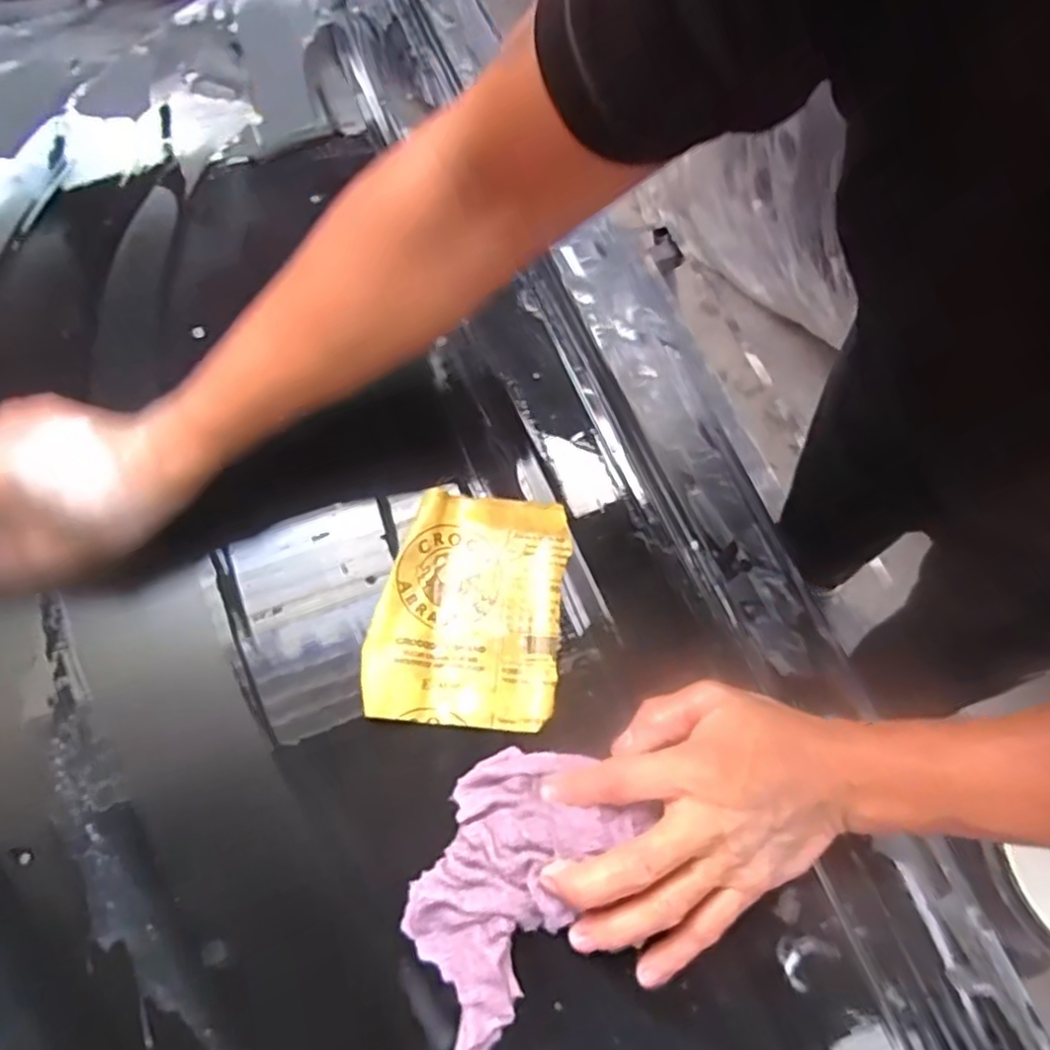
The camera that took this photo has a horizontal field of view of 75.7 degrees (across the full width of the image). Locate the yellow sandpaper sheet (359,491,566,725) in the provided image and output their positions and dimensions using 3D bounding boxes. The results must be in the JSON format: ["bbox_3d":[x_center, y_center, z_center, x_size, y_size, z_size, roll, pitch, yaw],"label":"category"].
[{"bbox_3d":[-0.033,0.048,0.407,0.108,0.020,0.137,5,66,5],"label":"yellow sandpaper sheet"}]

